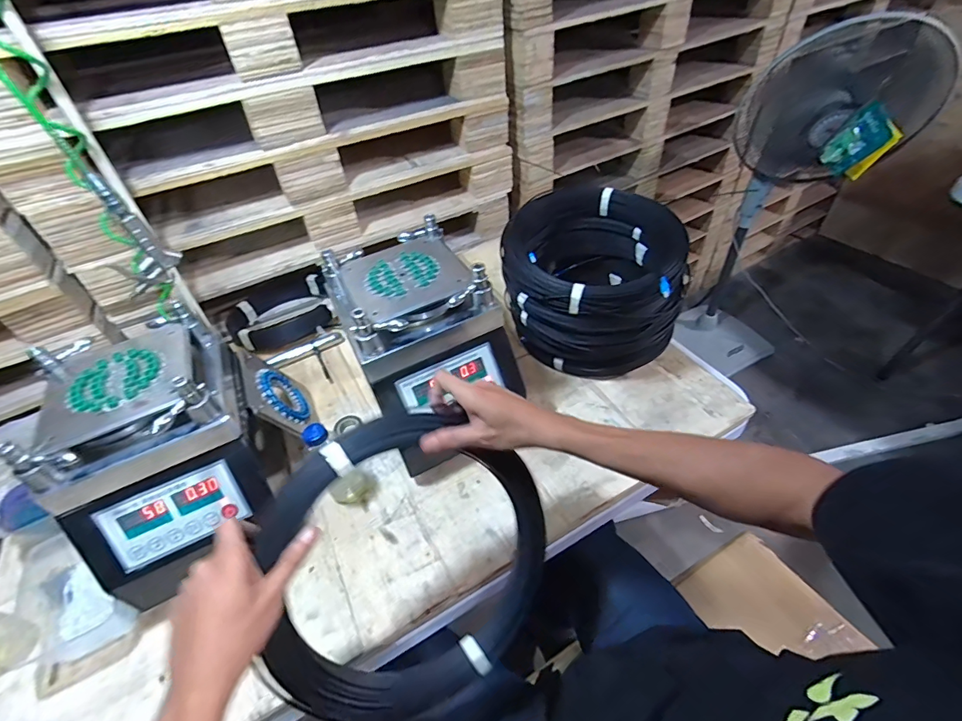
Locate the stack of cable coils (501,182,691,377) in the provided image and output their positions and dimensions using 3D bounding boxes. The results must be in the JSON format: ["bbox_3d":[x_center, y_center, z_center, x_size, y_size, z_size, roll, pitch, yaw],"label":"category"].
[{"bbox_3d":[0.208,-0.144,0.856,0.316,0.247,0.306,6,48,13],"label":"stack of cable coils"}]

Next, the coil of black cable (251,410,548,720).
[{"bbox_3d":[-0.072,0.216,0.481,0.314,0.313,0.042,-30,15,-23],"label":"coil of black cable"}]

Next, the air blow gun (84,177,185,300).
[{"bbox_3d":[-0.528,-0.186,0.662,0.092,0.166,0.027,-26,49,-17],"label":"air blow gun"}]

